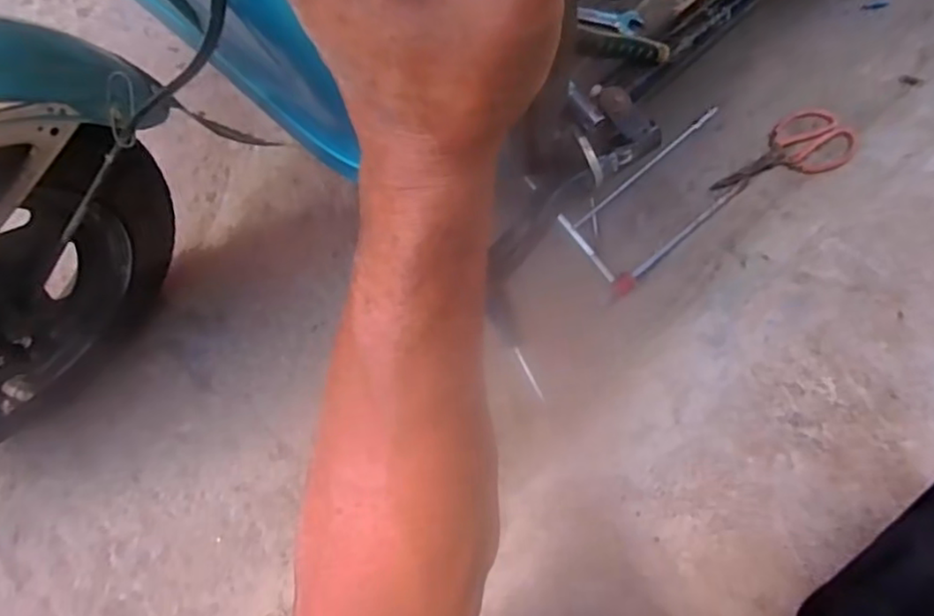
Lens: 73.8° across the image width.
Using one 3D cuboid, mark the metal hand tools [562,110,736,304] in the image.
[{"bbox_3d":[0.269,-0.147,0.832,0.290,0.012,0.130,-37,78,-11],"label":"metal hand tools"}]

